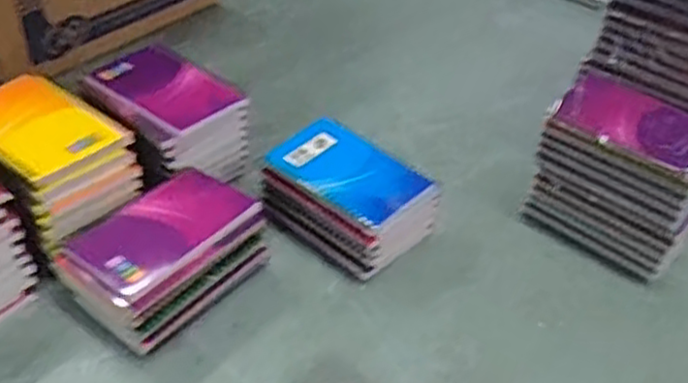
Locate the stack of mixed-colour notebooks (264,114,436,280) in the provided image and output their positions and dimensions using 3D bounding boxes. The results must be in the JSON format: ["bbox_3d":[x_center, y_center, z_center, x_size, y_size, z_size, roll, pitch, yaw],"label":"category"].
[{"bbox_3d":[0.002,0.005,0.625,0.137,0.062,0.098,27,46,25],"label":"stack of mixed-colour notebooks"}]

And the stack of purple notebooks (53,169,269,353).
[{"bbox_3d":[-0.137,0.053,0.570,0.100,0.062,0.141,34,49,30],"label":"stack of purple notebooks"}]

